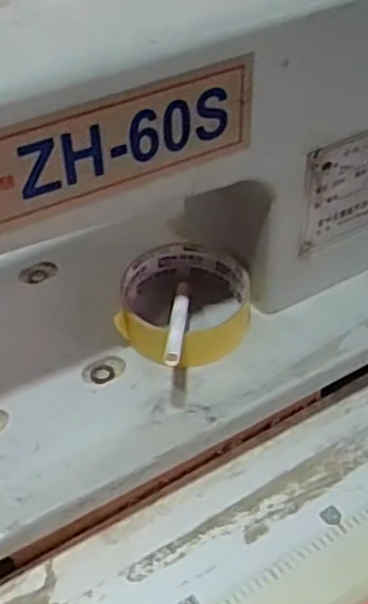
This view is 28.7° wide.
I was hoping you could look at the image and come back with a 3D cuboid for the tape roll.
[{"bbox_3d":[0.001,0.000,0.453,0.080,0.027,0.082,0,46,0],"label":"tape roll"}]

